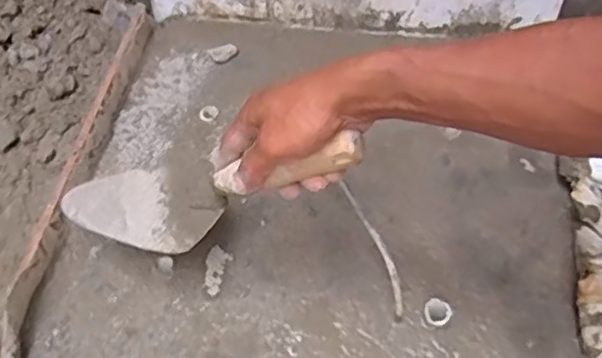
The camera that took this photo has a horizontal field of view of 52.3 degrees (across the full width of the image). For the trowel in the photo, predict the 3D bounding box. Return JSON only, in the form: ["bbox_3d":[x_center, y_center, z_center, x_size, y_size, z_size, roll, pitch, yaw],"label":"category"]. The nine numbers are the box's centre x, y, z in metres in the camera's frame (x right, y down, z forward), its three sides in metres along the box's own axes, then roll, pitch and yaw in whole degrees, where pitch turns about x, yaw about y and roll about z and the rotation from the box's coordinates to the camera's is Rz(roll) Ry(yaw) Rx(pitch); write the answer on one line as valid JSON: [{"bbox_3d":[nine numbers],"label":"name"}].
[{"bbox_3d":[-0.080,0.005,0.509,0.294,0.056,0.088,-12,47,35],"label":"trowel"}]

